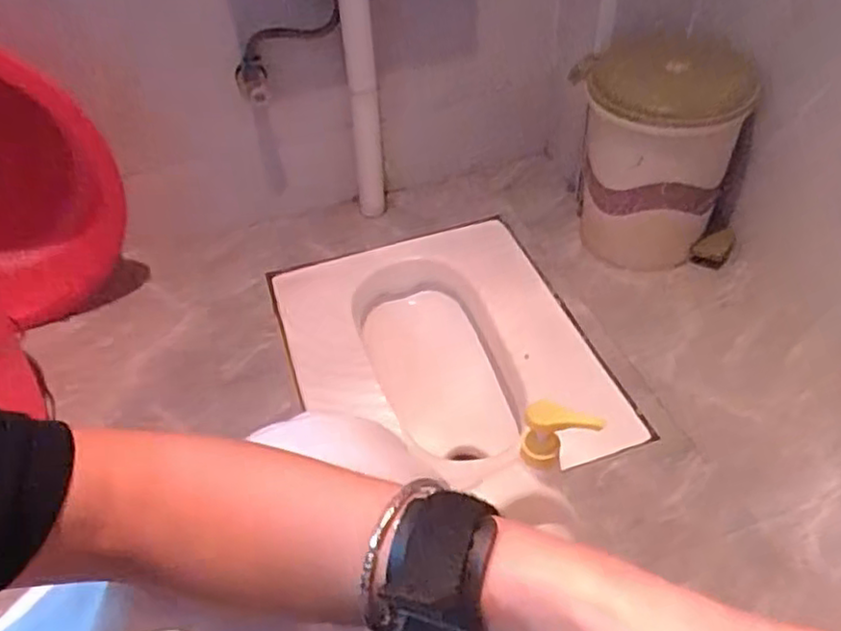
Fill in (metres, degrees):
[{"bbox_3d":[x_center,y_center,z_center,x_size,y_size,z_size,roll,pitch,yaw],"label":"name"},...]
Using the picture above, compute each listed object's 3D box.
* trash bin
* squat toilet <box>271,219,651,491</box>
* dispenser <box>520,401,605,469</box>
[{"bbox_3d":[0.380,-0.262,1.130,0.233,0.353,0.233,0,45,3],"label":"trash bin"},{"bbox_3d":[0.028,0.083,1.096,0.436,0.116,0.525,-14,46,-11],"label":"squat toilet"},{"bbox_3d":[0.123,0.108,0.596,0.063,0.065,0.028,18,49,19],"label":"dispenser"}]

